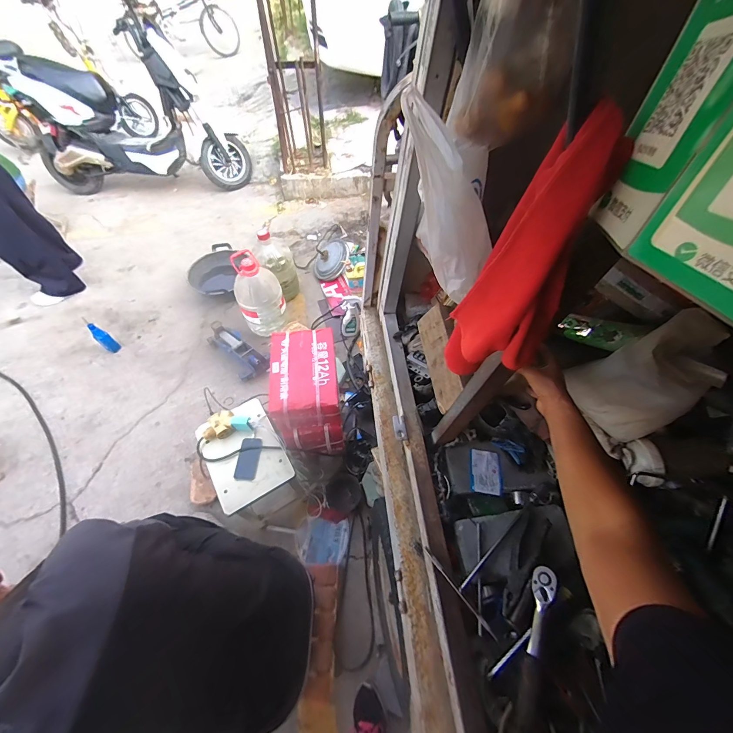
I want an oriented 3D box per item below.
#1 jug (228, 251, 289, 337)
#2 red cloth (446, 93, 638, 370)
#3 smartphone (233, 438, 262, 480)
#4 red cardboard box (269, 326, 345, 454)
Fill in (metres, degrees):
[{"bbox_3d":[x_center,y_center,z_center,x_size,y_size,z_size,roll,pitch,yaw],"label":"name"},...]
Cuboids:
[{"bbox_3d":[-0.548,-0.355,1.710,0.232,0.424,0.221,-20,59,-13],"label":"jug"},{"bbox_3d":[0.165,-0.094,0.346,0.095,0.267,0.042,33,48,19],"label":"red cloth"},{"bbox_3d":[-0.386,0.304,1.099,0.074,0.010,0.136,1,57,-1],"label":"smartphone"},{"bbox_3d":[-0.209,0.088,1.162,0.214,0.268,0.336,-6,57,-5],"label":"red cardboard box"}]

